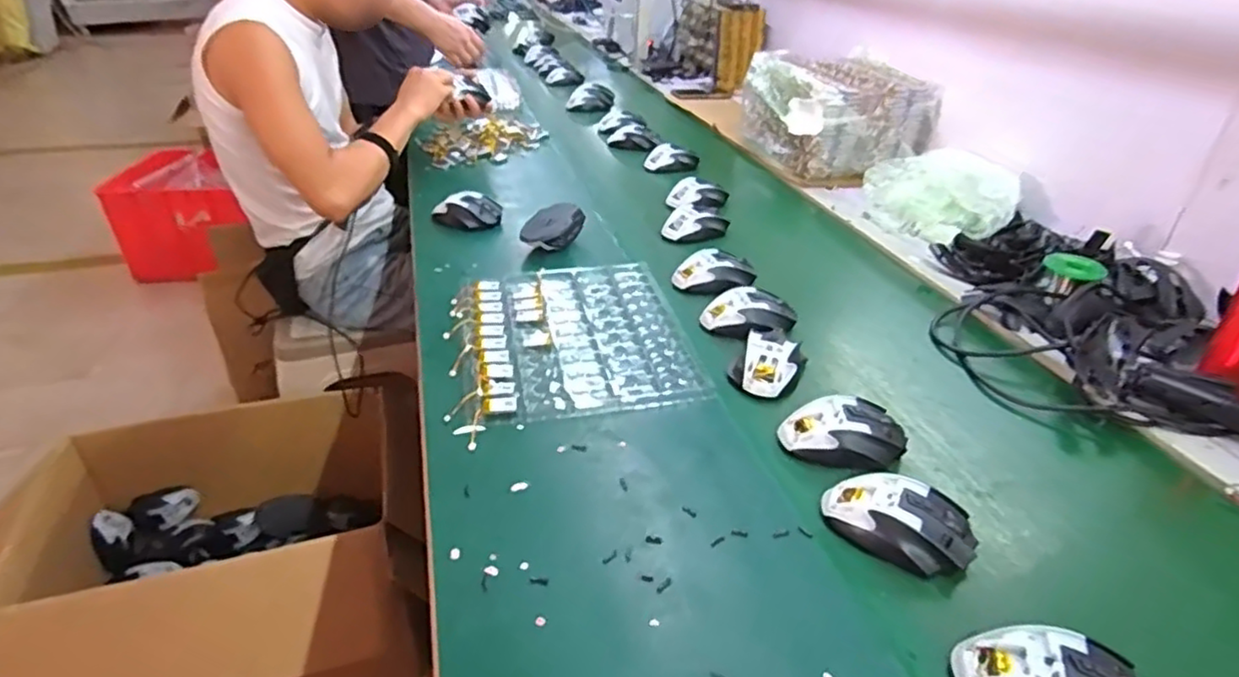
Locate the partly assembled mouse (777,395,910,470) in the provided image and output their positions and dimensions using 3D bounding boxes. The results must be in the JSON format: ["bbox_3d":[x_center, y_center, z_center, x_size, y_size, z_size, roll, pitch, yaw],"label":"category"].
[{"bbox_3d":[0.214,0.089,0.644,0.117,0.035,0.071,0,32,-2],"label":"partly assembled mouse"}]

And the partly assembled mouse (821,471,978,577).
[{"bbox_3d":[0.229,0.146,0.554,0.115,0.035,0.069,16,35,22],"label":"partly assembled mouse"}]

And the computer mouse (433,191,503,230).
[{"bbox_3d":[-0.246,-0.205,1.084,0.112,0.042,0.062,10,33,13],"label":"computer mouse"}]

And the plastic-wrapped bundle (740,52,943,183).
[{"bbox_3d":[0.442,-0.460,1.379,0.298,0.179,0.281,-7,33,-14],"label":"plastic-wrapped bundle"}]

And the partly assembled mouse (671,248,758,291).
[{"bbox_3d":[0.132,-0.095,0.933,0.115,0.035,0.060,1,32,0],"label":"partly assembled mouse"}]

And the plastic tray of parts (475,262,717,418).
[{"bbox_3d":[-0.046,-0.012,0.808,0.236,0.028,0.302,-5,33,-11],"label":"plastic tray of parts"}]

